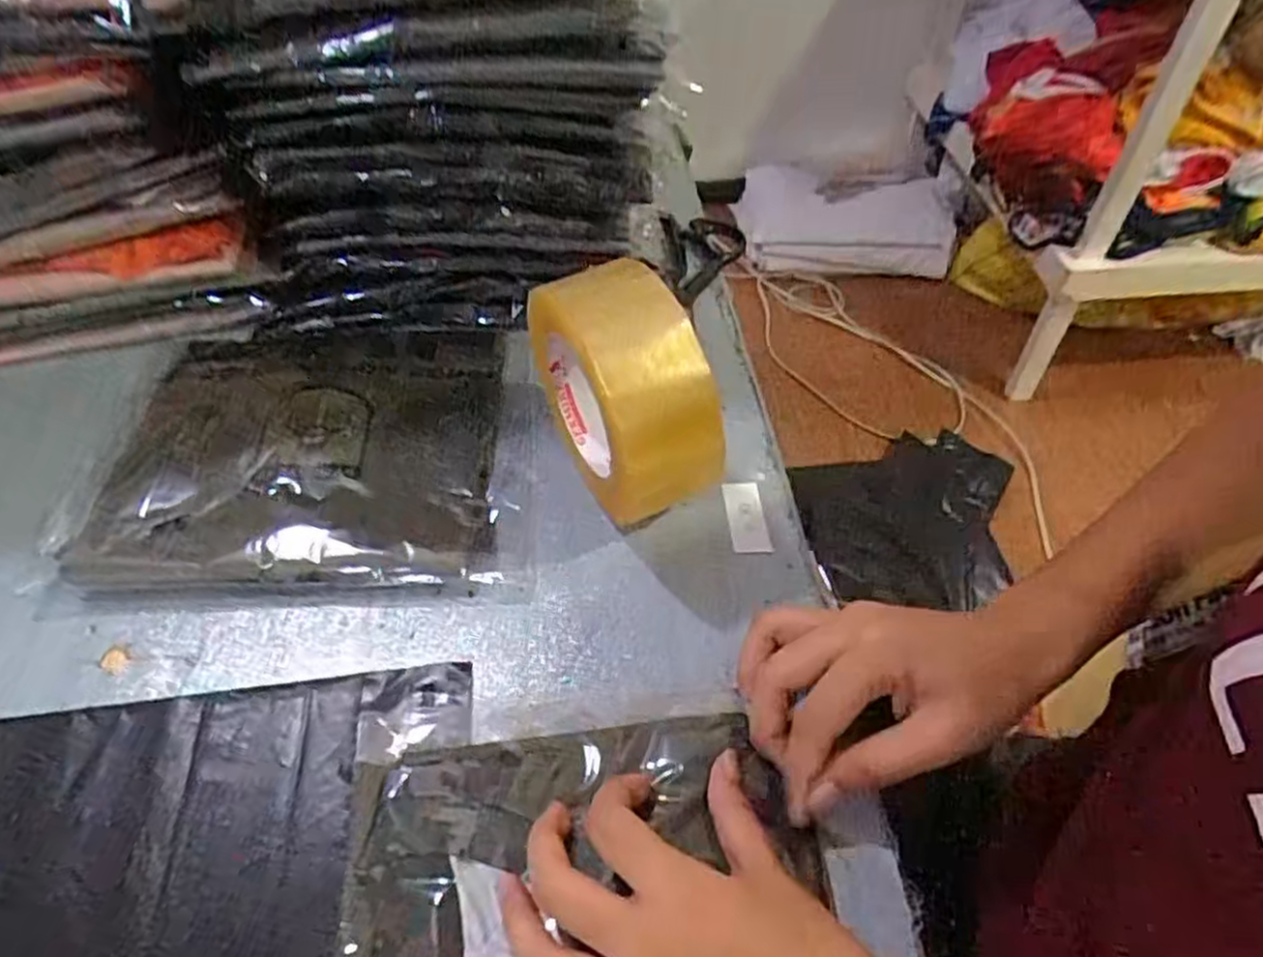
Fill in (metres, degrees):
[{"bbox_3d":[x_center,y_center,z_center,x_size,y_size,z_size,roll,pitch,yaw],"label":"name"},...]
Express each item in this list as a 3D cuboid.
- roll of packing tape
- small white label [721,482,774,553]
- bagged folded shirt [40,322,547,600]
[{"bbox_3d":[-0.004,-0.037,0.391,0.061,0.127,0.111,-20,52,-15],"label":"roll of packing tape"},{"bbox_3d":[0.064,0.020,0.425,0.021,0.004,0.048,-4,50,-2],"label":"small white label"},{"bbox_3d":[-0.179,-0.024,0.455,0.247,0.022,0.209,-1,50,0],"label":"bagged folded shirt"}]

